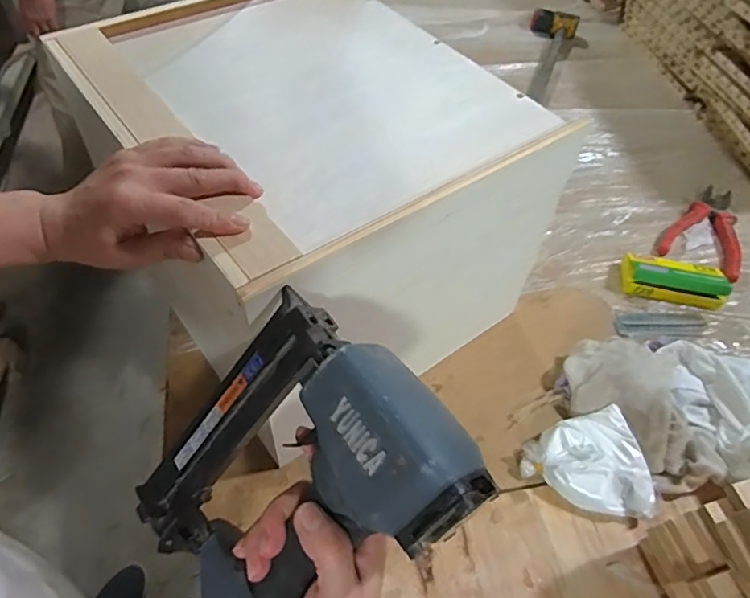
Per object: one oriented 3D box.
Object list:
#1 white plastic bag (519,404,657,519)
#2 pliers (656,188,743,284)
[{"bbox_3d":[0.212,0.173,0.552,0.113,0.042,0.102,-12,55,-13],"label":"white plastic bag"},{"bbox_3d":[0.481,-0.109,0.805,0.103,0.025,0.182,24,55,13],"label":"pliers"}]

